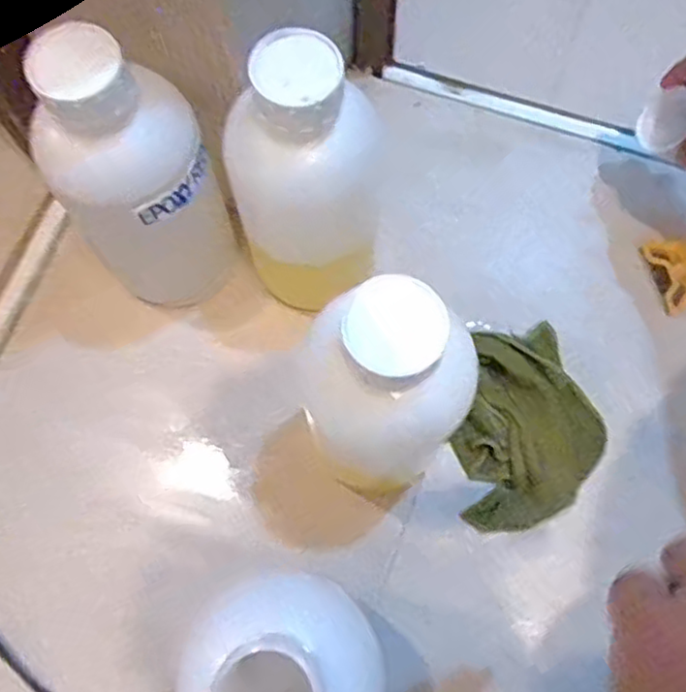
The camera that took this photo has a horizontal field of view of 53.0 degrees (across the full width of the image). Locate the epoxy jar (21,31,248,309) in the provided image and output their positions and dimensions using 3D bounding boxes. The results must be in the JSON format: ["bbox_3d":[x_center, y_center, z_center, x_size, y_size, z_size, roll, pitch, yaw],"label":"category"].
[{"bbox_3d":[-0.133,-0.108,0.456,0.096,0.231,0.110,-40,75,-11],"label":"epoxy jar"}]

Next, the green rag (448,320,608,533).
[{"bbox_3d":[0.131,0.054,0.493,0.111,0.035,0.139,-7,72,-2],"label":"green rag"}]

